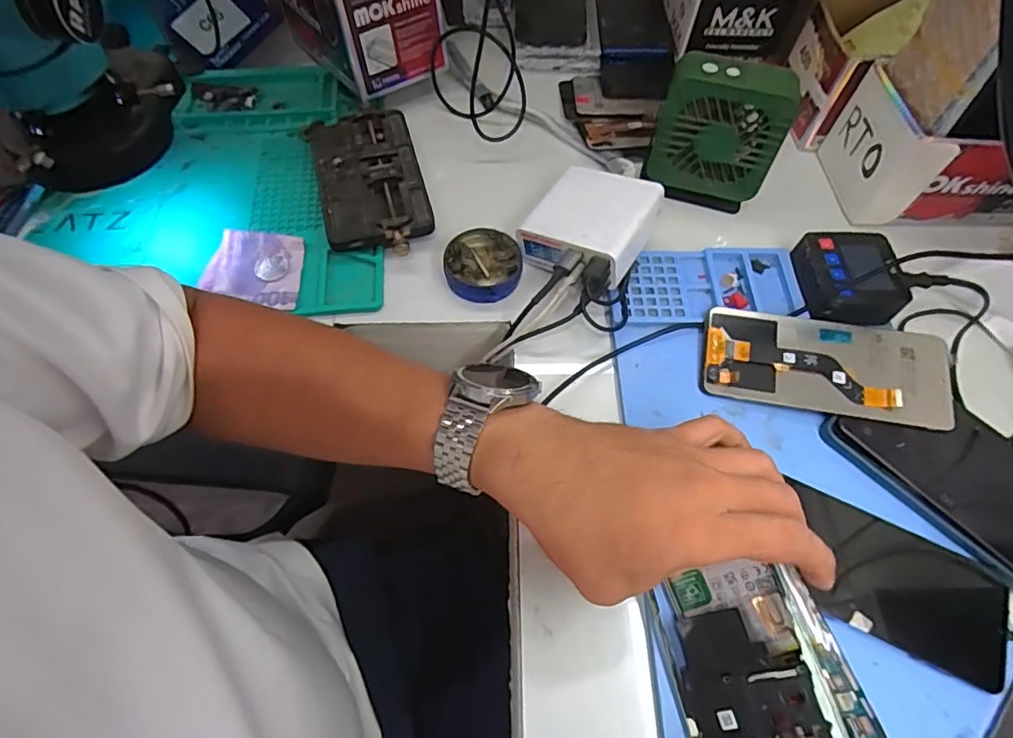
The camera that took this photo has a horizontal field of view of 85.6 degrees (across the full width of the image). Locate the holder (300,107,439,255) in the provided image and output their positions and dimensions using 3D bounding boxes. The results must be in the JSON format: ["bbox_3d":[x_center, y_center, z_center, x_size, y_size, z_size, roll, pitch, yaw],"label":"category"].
[{"bbox_3d":[-0.118,-0.166,0.468,0.086,0.023,0.168,-17,64,-7],"label":"holder"}]

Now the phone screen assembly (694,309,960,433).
[{"bbox_3d":[0.226,-0.004,0.392,0.163,0.007,0.071,9,68,9],"label":"phone screen assembly"}]

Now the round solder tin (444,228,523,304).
[{"bbox_3d":[-0.018,-0.084,0.438,0.059,0.016,0.057,0,63,1],"label":"round solder tin"}]

